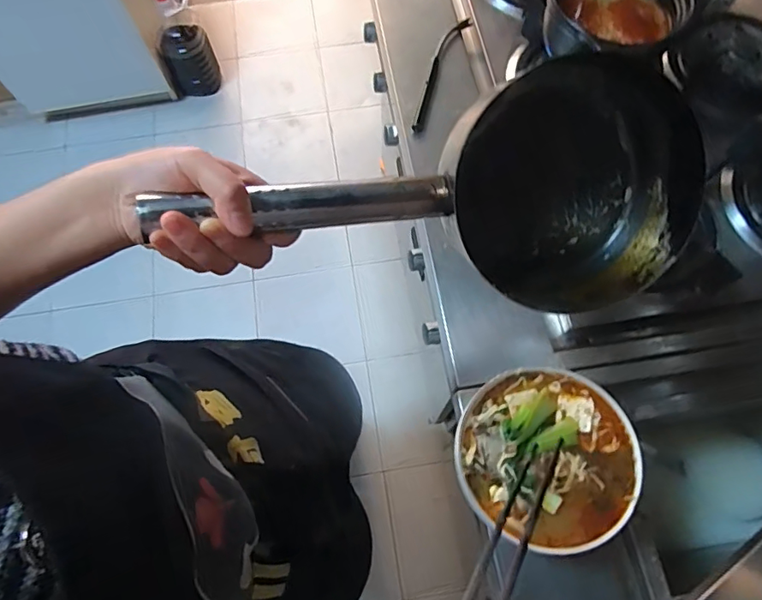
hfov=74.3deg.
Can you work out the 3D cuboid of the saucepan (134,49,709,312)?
[{"bbox_3d":[0.058,-0.074,0.378,0.380,0.100,0.188,-9,101,-13],"label":"saucepan"}]

